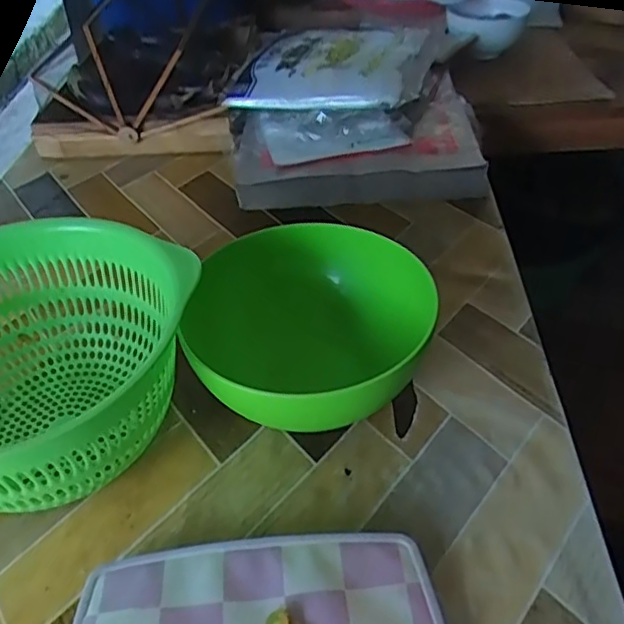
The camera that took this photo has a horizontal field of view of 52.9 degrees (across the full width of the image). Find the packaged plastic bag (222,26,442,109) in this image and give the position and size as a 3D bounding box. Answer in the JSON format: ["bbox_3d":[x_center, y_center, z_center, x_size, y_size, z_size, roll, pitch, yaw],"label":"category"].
[{"bbox_3d":[0.023,-0.292,0.721,0.224,0.057,0.168,11,44,15],"label":"packaged plastic bag"}]

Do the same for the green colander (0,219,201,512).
[{"bbox_3d":[-0.197,0.044,0.435,0.201,0.123,0.208,-1,42,1],"label":"green colander"}]

